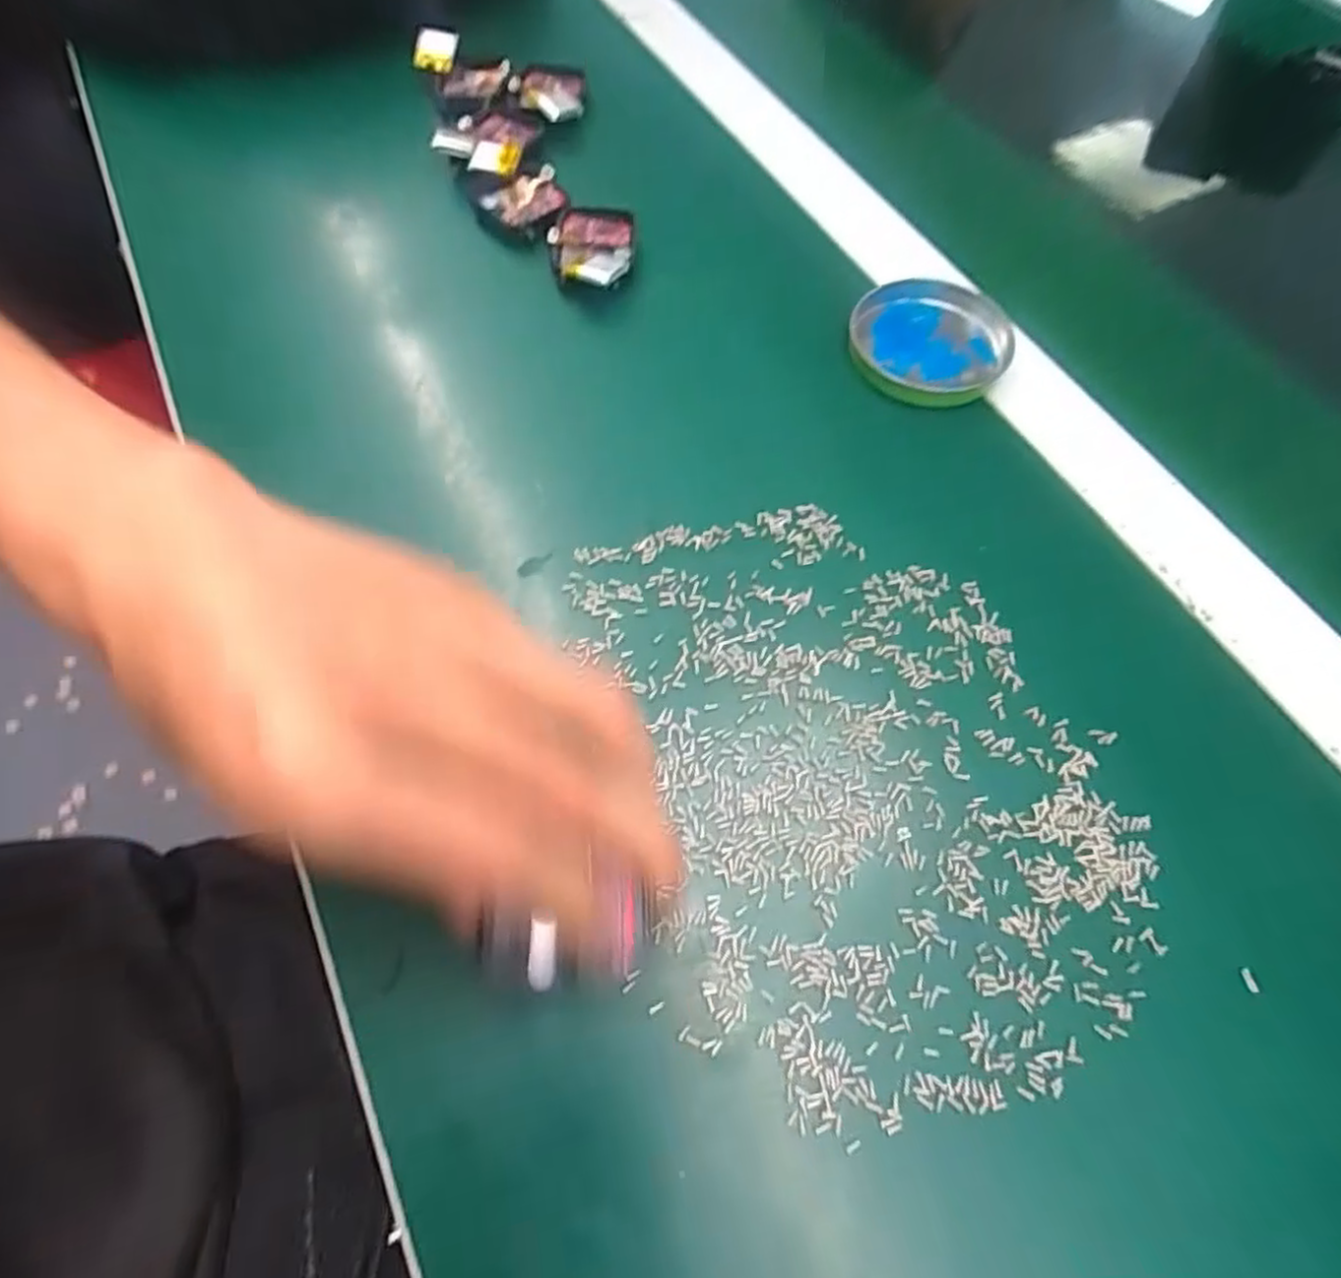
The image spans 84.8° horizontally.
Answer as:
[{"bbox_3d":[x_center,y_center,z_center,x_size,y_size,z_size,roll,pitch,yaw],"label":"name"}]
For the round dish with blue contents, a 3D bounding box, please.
[{"bbox_3d":[0.110,-0.127,0.311,0.066,0.010,0.063,1,63,-2],"label":"round dish with blue contents"}]

